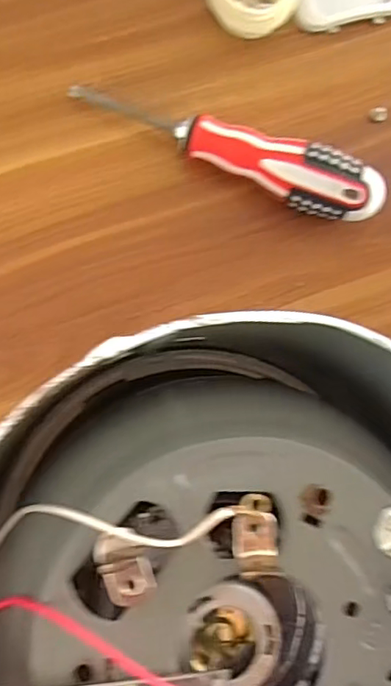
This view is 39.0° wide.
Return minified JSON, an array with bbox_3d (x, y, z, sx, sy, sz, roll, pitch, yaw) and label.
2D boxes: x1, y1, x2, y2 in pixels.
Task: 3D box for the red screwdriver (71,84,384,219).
[{"bbox_3d":[0.019,-0.114,0.318,0.182,0.037,0.032,25,81,-2],"label":"red screwdriver"}]

